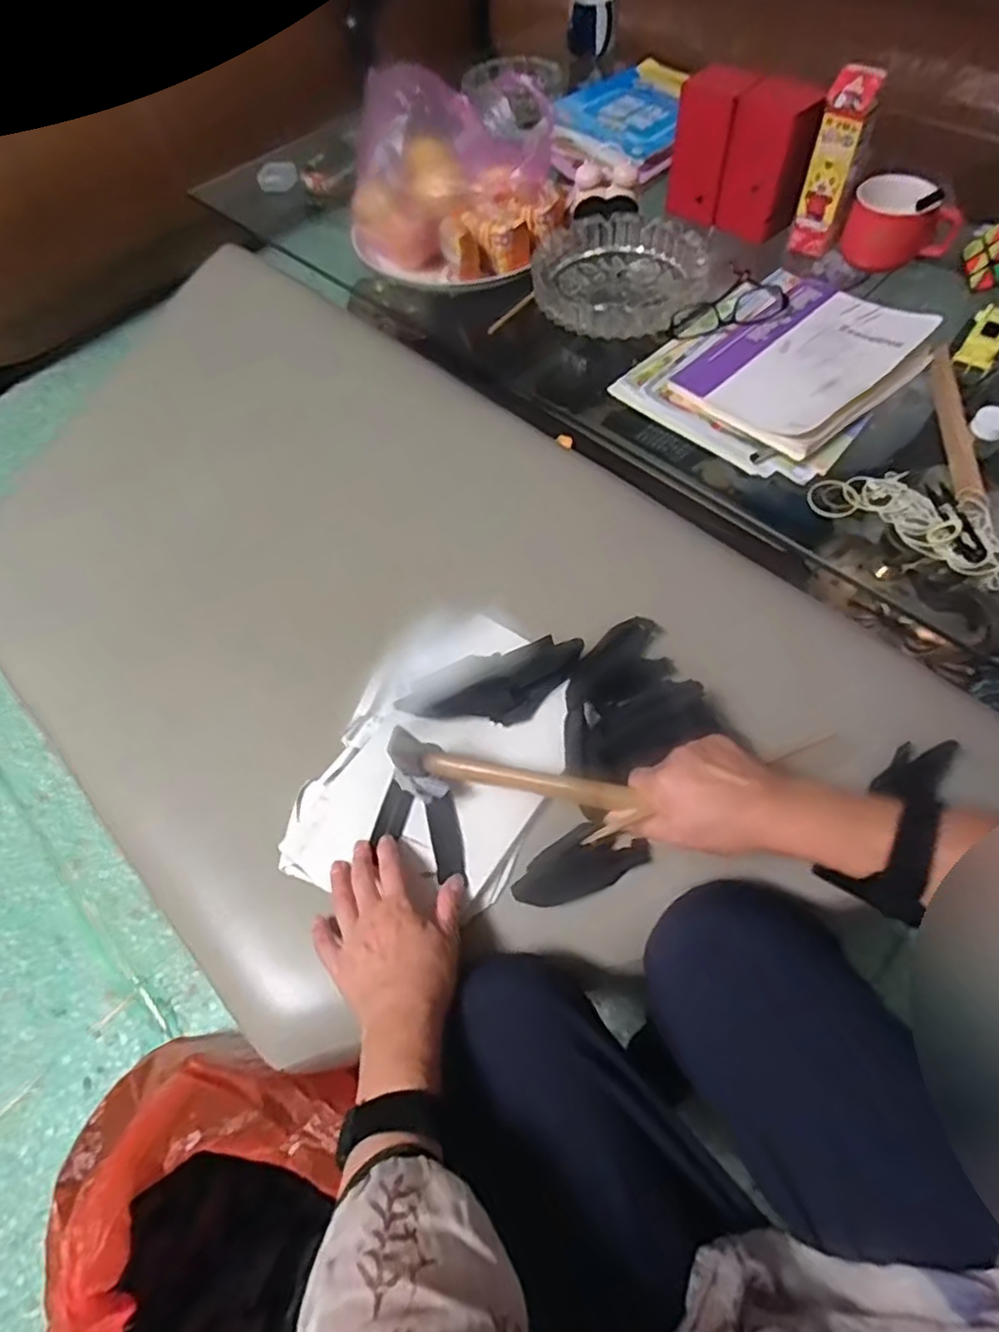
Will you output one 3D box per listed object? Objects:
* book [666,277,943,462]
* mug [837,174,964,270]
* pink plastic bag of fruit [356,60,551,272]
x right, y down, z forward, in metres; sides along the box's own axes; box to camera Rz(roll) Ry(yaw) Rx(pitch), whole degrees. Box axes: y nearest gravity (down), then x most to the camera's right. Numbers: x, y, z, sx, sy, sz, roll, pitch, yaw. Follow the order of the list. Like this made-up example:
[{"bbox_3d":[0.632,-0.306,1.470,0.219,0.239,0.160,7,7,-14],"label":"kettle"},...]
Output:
[{"bbox_3d":[0.346,-0.340,0.740,0.268,0.031,0.190,-39,59,-14],"label":"book"},{"bbox_3d":[0.509,-0.559,0.827,0.128,0.095,0.082,25,65,18],"label":"mug"},{"bbox_3d":[-0.062,-0.690,0.910,0.268,0.167,0.179,-5,59,1],"label":"pink plastic bag of fruit"}]

